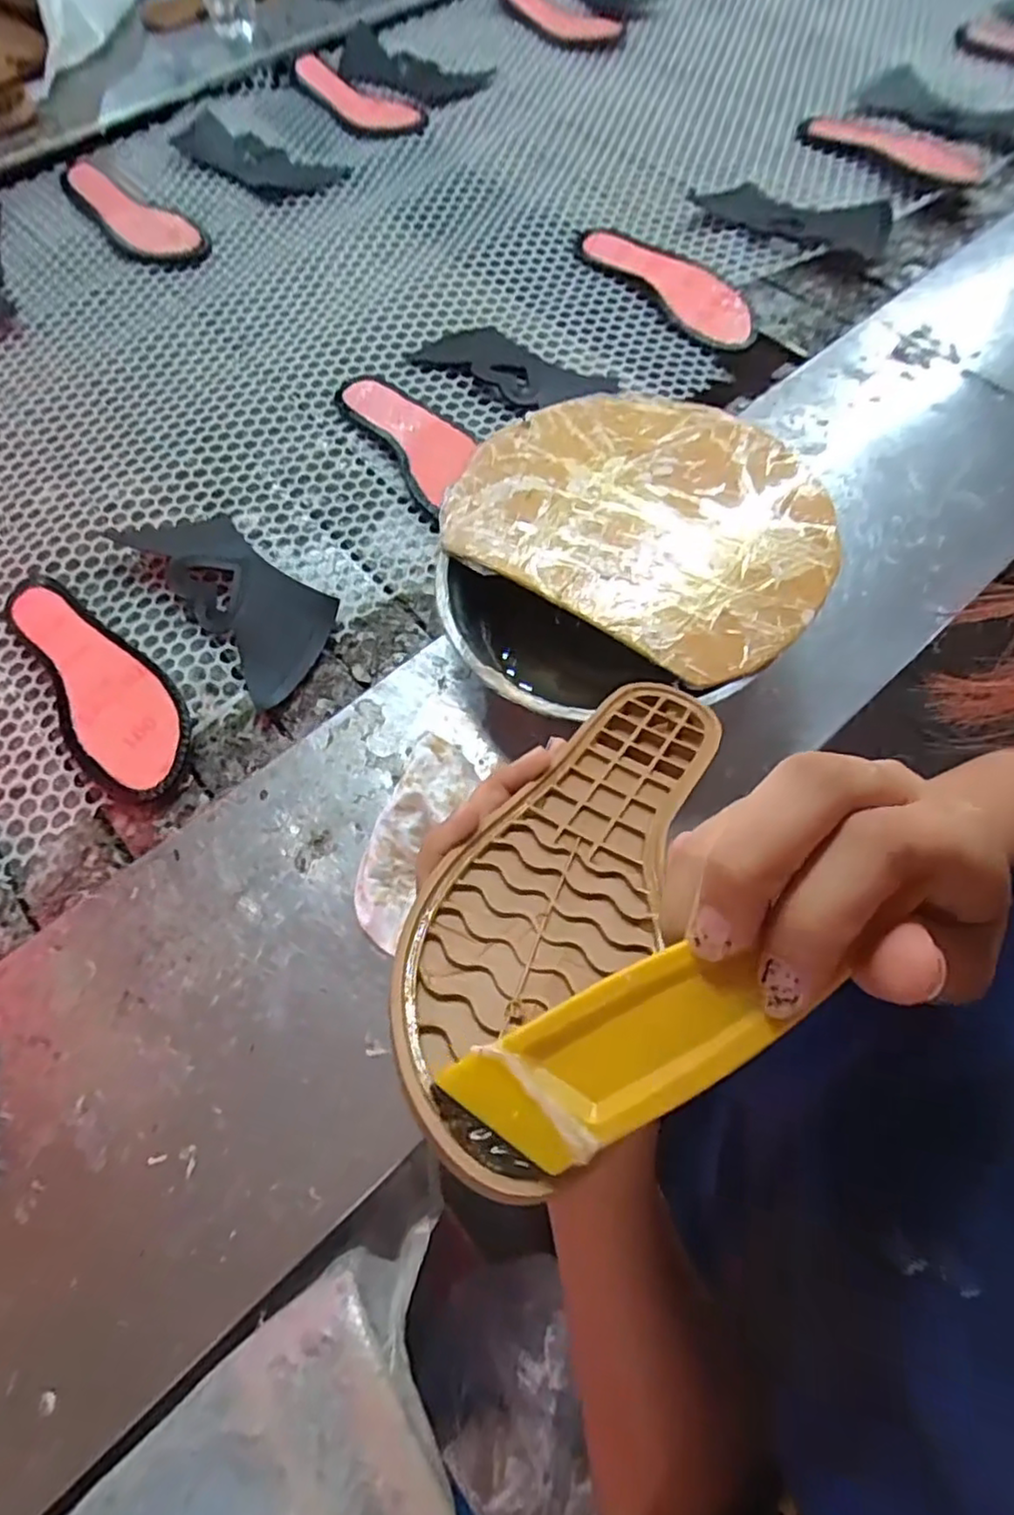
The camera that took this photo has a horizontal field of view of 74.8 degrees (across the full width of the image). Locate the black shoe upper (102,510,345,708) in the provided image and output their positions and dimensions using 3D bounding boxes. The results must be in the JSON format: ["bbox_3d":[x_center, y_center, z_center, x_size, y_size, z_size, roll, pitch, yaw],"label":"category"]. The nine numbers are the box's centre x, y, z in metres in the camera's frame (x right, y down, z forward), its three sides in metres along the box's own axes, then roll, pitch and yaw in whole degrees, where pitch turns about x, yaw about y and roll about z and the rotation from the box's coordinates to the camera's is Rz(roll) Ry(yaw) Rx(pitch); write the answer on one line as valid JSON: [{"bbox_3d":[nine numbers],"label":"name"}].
[{"bbox_3d":[-0.222,-0.141,0.519,0.217,0.028,0.086,41,72,16],"label":"black shoe upper"}]

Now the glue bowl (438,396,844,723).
[{"bbox_3d":[0.074,-0.130,0.440,0.232,0.075,0.251,-1,67,1],"label":"glue bowl"}]

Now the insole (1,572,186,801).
[{"bbox_3d":[-0.305,-0.065,0.492,0.079,0.019,0.231,-34,70,-14],"label":"insole"}]

